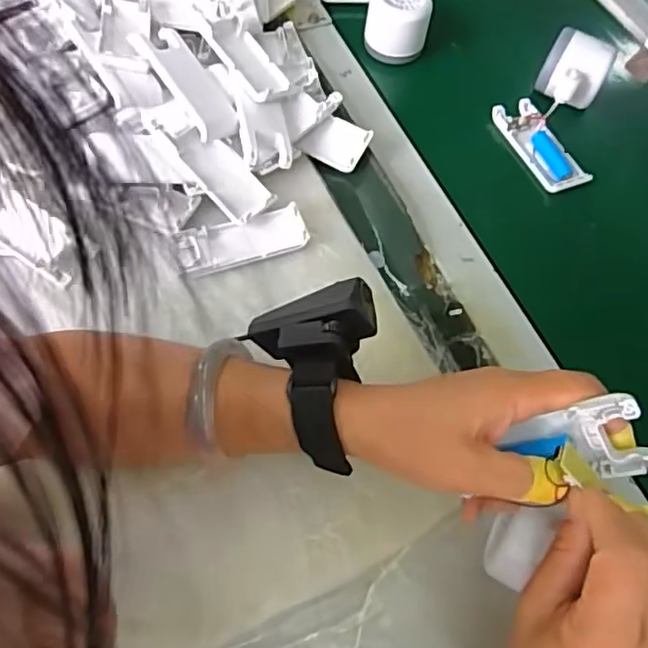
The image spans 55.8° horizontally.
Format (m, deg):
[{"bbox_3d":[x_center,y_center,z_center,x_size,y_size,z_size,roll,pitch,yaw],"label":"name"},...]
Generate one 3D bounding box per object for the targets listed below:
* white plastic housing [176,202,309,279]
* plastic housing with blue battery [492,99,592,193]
[{"bbox_3d":[-0.062,-0.063,0.468,0.098,0.009,0.037,-14,63,-12],"label":"white plastic housing"},{"bbox_3d":[0.193,-0.160,0.550,0.035,0.017,0.103,-21,65,-15],"label":"plastic housing with blue battery"}]

